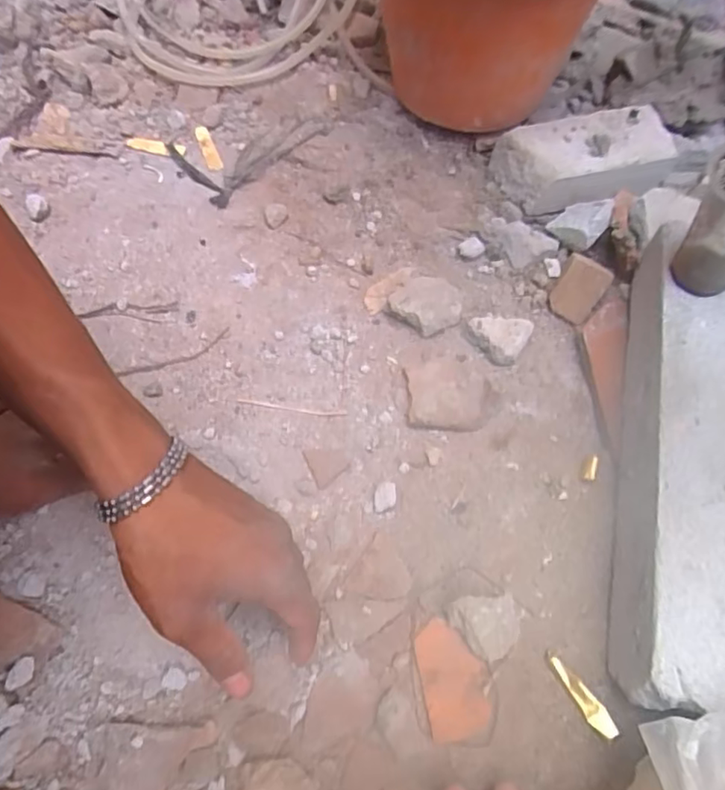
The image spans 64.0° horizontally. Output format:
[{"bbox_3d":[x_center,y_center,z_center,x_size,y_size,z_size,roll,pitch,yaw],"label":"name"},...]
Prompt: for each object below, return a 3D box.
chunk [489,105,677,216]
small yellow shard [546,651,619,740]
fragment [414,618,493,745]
[{"bbox_3d":[0.211,-0.225,0.559,0.158,0.043,0.088,-10,65,-4],"label":"chunk"},{"bbox_3d":[0.143,0.198,0.381,0.014,0.007,0.059,-38,69,-15],"label":"small yellow shard"},{"bbox_3d":[0.061,0.190,0.387,0.042,0.004,0.071,-9,65,-3],"label":"fragment"}]

